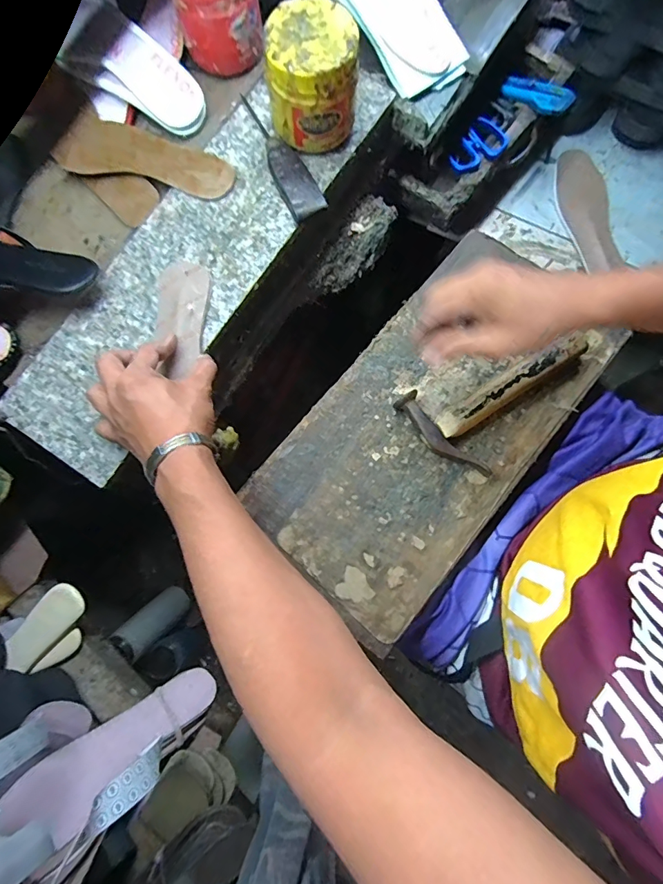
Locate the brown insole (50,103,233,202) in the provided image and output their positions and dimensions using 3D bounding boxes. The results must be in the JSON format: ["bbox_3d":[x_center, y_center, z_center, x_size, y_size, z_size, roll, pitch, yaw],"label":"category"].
[{"bbox_3d":[-0.230,-0.339,0.507,0.240,0.014,0.078,24,79,7],"label":"brown insole"}]

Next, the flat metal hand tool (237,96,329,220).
[{"bbox_3d":[-0.059,-0.330,0.497,0.039,0.019,0.169,-27,78,-4],"label":"flat metal hand tool"}]

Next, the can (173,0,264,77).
[{"bbox_3d":[-0.134,-0.518,0.505,0.096,0.096,0.093,-13,77,-1],"label":"can"}]

